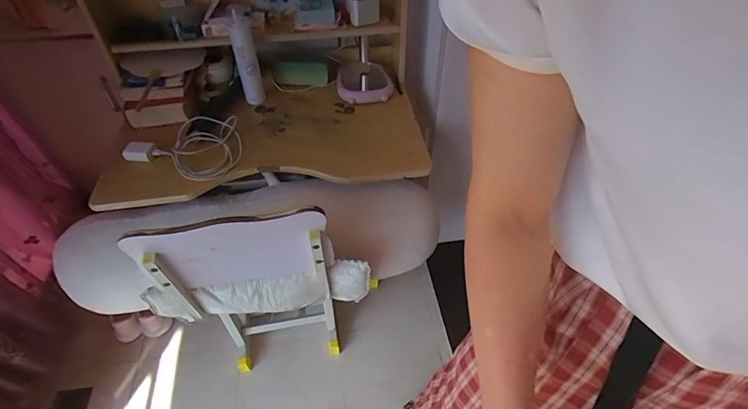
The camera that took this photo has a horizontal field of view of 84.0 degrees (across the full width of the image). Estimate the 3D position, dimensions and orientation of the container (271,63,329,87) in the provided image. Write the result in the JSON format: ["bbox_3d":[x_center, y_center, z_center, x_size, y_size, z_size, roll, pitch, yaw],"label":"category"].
[{"bbox_3d":[-0.201,-0.354,1.140,0.145,0.053,0.071,-6,47,-20],"label":"container"}]

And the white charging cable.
[{"bbox_3d":[-0.418,-0.150,0.972,0.234,0.044,0.206,19,58,8],"label":"white charging cable"}]

